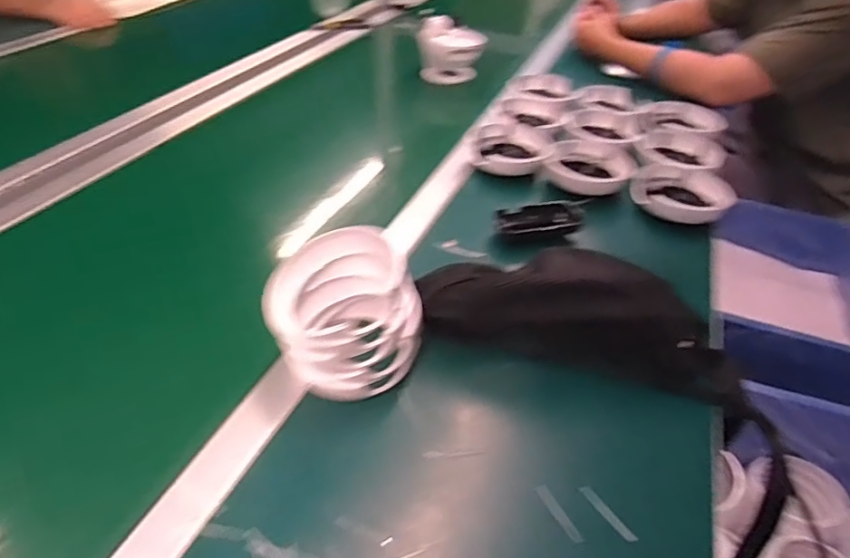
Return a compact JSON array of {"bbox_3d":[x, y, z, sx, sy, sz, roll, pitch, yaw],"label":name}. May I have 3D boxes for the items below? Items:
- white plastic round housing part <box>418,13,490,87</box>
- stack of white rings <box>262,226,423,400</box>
[{"bbox_3d":[0.051,-0.443,1.083,0.127,0.128,0.084,6,42,-1],"label":"white plastic round housing part"},{"bbox_3d":[-0.069,0.036,0.486,0.111,0.096,0.116,-29,50,-33],"label":"stack of white rings"}]

